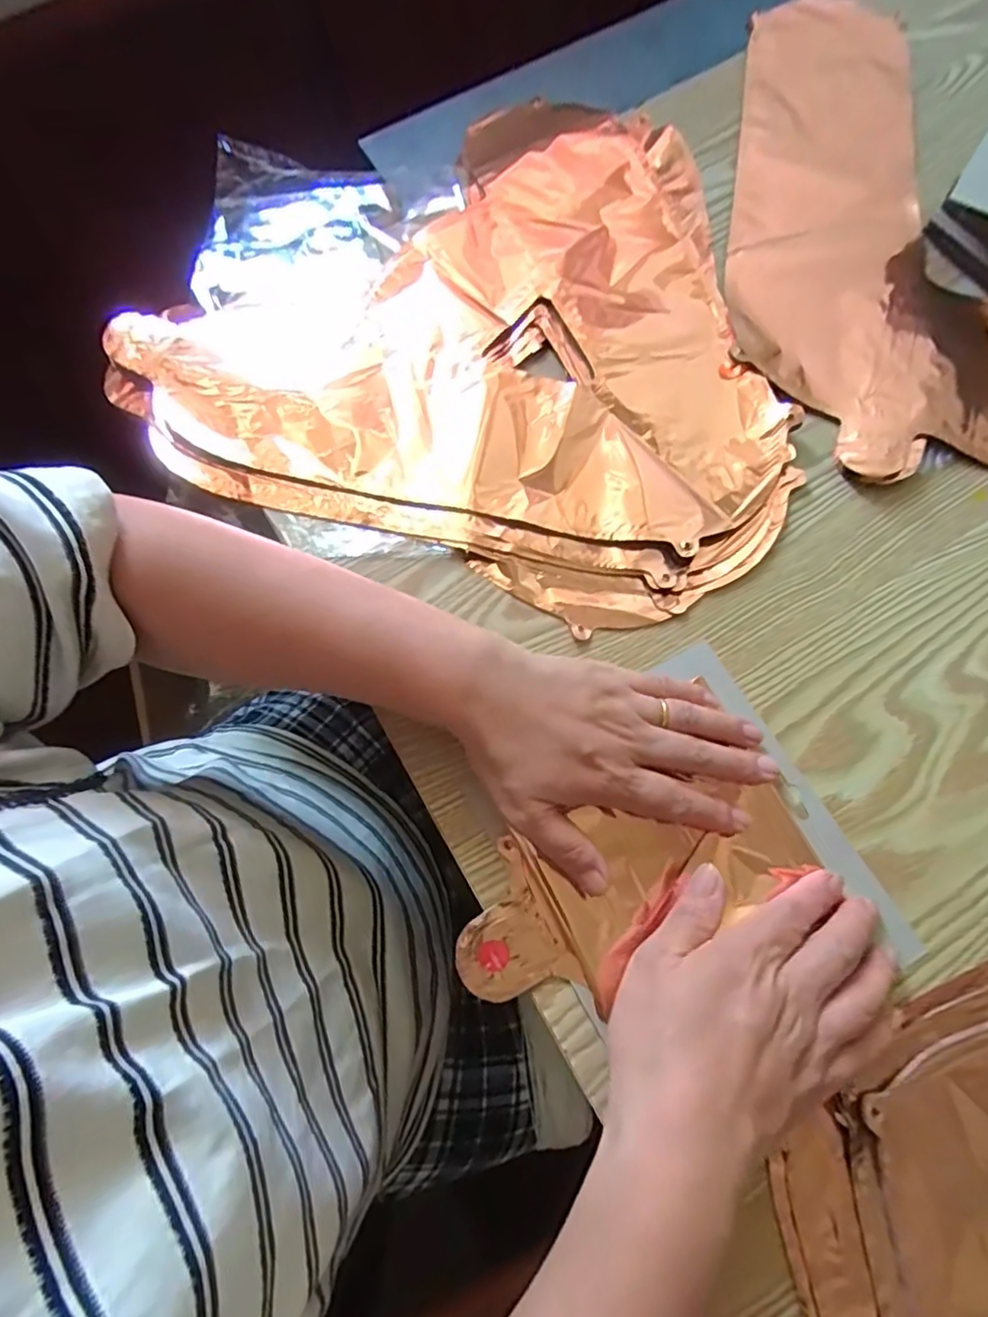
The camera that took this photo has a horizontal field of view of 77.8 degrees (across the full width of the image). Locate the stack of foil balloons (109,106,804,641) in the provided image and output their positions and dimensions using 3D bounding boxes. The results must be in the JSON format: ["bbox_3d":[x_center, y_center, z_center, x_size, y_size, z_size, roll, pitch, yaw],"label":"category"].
[{"bbox_3d":[0.012,-0.232,0.411,0.409,0.019,0.378,26,76,7],"label":"stack of foil balloons"}]

